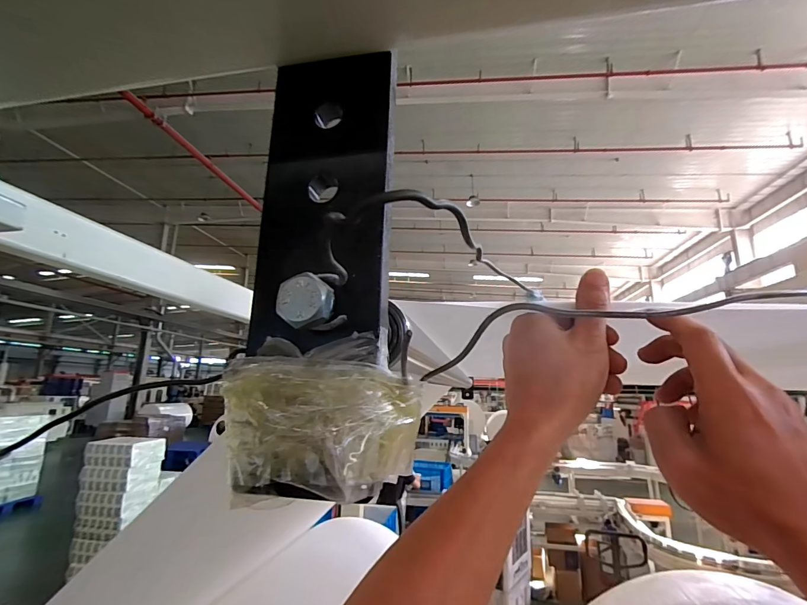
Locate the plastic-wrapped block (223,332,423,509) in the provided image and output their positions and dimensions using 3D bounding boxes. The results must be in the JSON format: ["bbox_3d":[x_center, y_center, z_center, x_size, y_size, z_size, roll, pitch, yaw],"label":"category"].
[{"bbox_3d":[-0.039,0.055,0.192,0.091,0.067,0.038,-2,-14,13],"label":"plastic-wrapped block"}]

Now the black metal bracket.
[{"bbox_3d":[-0.039,-0.059,0.214,0.067,0.162,0.010,0,-13,6],"label":"black metal bracket"}]

